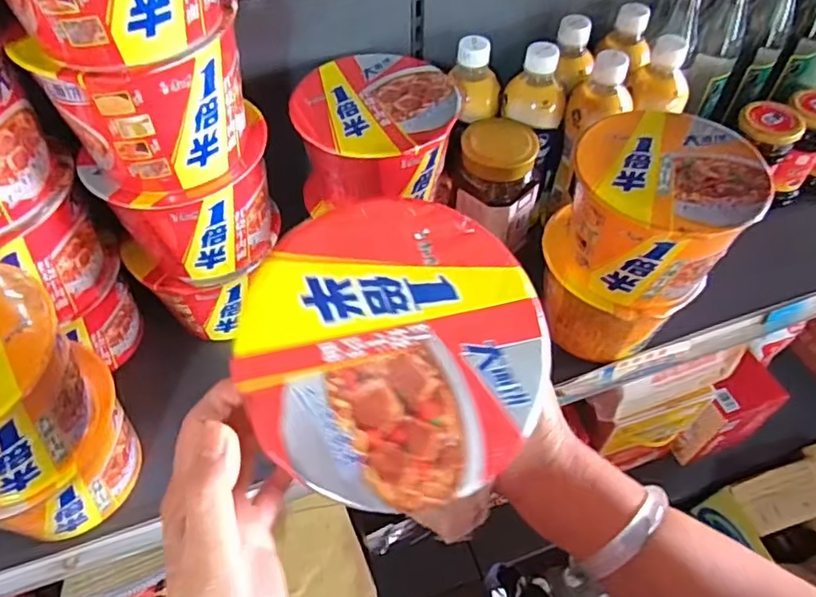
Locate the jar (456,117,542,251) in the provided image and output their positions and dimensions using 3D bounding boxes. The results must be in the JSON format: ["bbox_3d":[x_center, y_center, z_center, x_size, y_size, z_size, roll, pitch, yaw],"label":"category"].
[{"bbox_3d":[0.088,-0.109,0.576,0.075,0.116,0.078,0,54,0],"label":"jar"}]

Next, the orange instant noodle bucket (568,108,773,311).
[{"bbox_3d":[0.198,-0.070,0.473,0.124,0.096,0.127,-32,60,-21],"label":"orange instant noodle bucket"}]

